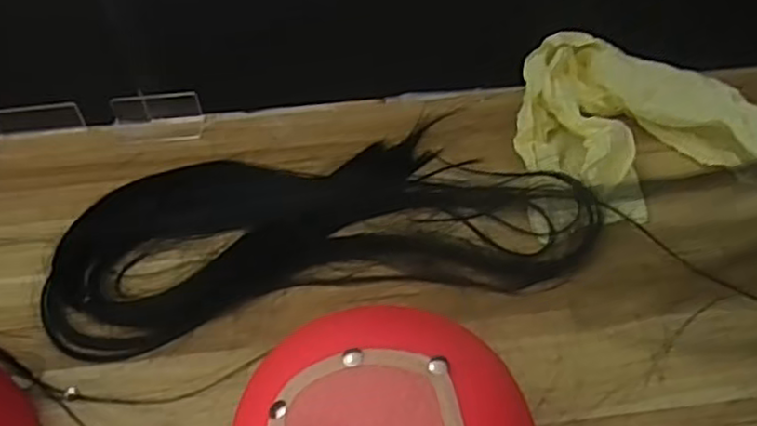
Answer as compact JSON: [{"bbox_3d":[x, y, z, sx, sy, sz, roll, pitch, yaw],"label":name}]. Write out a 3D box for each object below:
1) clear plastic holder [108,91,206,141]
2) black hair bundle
[{"bbox_3d":[-0.208,-0.090,0.635,0.082,0.028,0.038,-4,46,2],"label":"clear plastic holder"},{"bbox_3d":[-0.049,0.002,0.537,0.400,0.019,0.183,-10,46,-4],"label":"black hair bundle"}]

